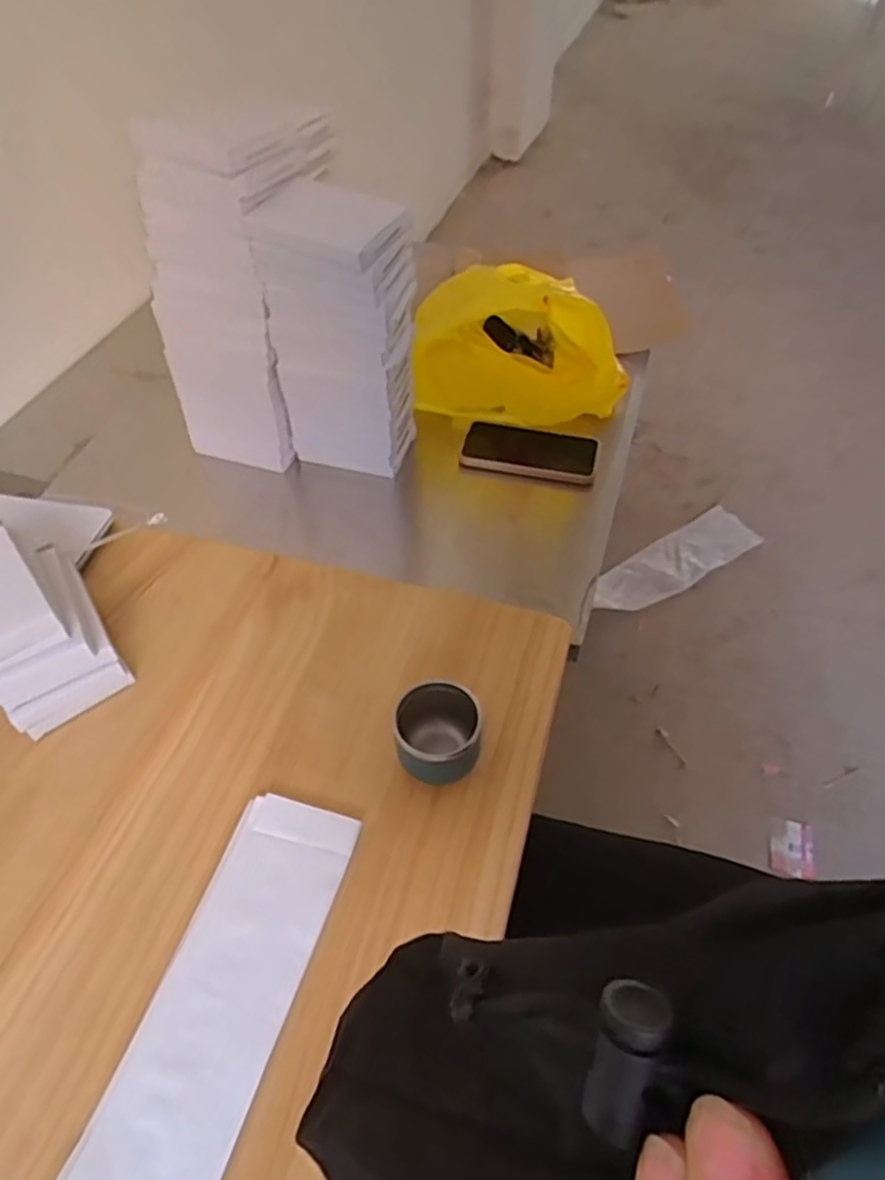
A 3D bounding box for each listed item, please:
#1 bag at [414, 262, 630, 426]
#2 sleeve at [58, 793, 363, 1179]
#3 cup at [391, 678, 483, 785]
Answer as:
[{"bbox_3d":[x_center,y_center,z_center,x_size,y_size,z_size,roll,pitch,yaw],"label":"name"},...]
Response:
[{"bbox_3d":[0.098,-0.337,0.883,0.275,0.181,0.203,9,51,8],"label":"bag"},{"bbox_3d":[-0.135,0.249,0.424,0.080,0.009,0.249,13,51,12],"label":"sleeve"},{"bbox_3d":[-0.003,0.109,0.511,0.062,0.053,0.067,-1,49,1],"label":"cup"}]

